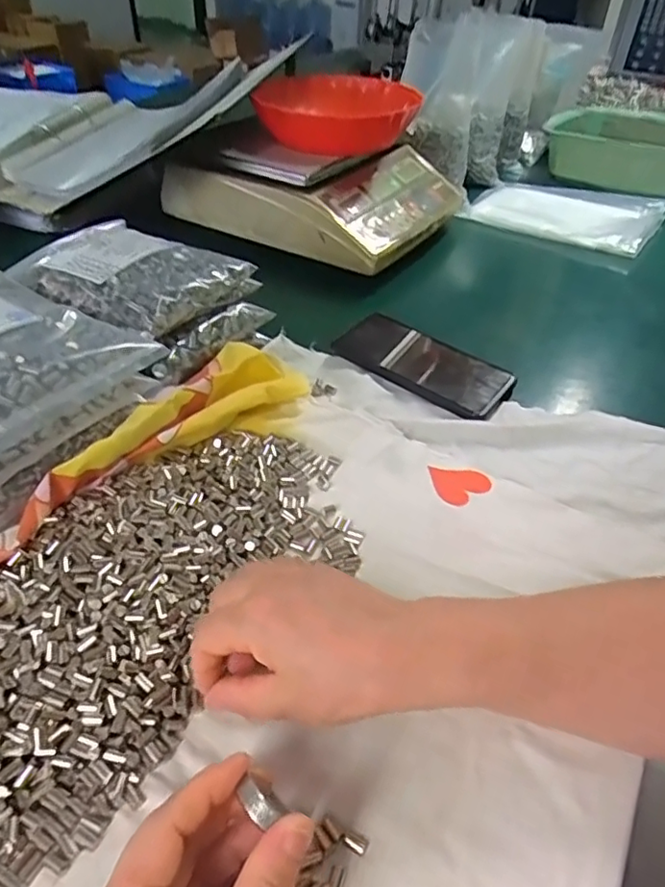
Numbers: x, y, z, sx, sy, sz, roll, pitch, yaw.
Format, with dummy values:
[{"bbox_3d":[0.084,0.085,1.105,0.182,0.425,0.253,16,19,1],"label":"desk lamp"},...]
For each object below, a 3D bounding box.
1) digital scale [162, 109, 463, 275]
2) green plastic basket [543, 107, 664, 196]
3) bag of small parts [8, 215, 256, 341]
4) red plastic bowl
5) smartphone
[{"bbox_3d":[-0.014,-0.351,0.756,0.316,0.103,0.249,24,46,21],"label":"digital scale"},{"bbox_3d":[0.487,-0.470,0.925,0.278,0.090,0.191,33,50,28],"label":"green plastic basket"},{"bbox_3d":[-0.176,-0.147,0.499,0.169,0.037,0.132,23,46,20],"label":"bag of small parts"},{"bbox_3d":[0.009,-0.413,0.752,0.186,0.079,0.186,2,43,-2],"label":"red plastic bowl"},{"bbox_3d":[0.084,-0.076,0.543,0.162,0.012,0.078,31,49,27],"label":"smartphone"}]

